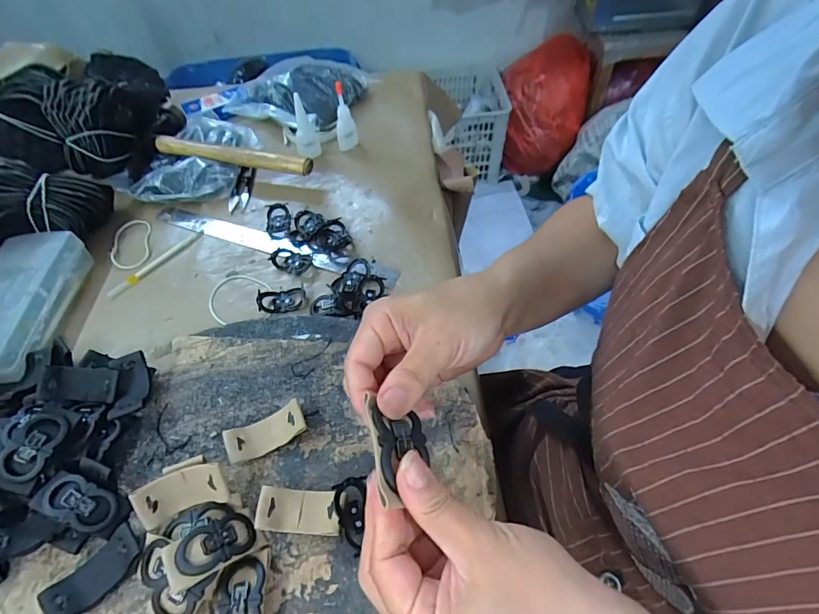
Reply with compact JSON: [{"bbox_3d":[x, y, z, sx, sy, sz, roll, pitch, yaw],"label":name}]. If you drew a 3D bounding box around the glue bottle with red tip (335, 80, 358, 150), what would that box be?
[{"bbox_3d":[-0.086,-0.253,0.568,0.026,0.088,0.020,-7,53,-3],"label":"glue bottle with red tip"}]

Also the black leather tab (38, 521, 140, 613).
[{"bbox_3d":[-0.200,0.173,0.273,0.026,0.016,0.055,38,62,26],"label":"black leather tab"}]

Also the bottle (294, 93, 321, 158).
[{"bbox_3d":[-0.138,-0.236,0.559,0.030,0.087,0.033,-11,53,-6],"label":"bottle"}]

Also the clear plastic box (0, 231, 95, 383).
[{"bbox_3d":[-0.373,-0.001,0.408,0.068,0.048,0.156,-4,53,-2],"label":"clear plastic box"}]

